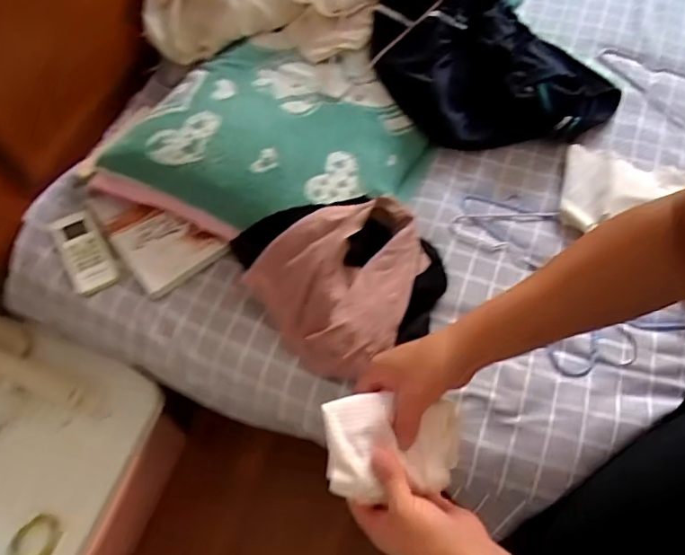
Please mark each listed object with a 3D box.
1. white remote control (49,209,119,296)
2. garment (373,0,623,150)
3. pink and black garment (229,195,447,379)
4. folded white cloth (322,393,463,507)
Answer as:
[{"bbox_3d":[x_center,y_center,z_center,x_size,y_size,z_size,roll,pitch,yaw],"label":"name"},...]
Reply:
[{"bbox_3d":[-0.372,-0.038,0.727,0.053,0.019,0.131,-31,64,-12],"label":"white remote control"},{"bbox_3d":[0.241,-0.371,0.807,0.379,0.134,0.309,-1,61,4],"label":"garment"},{"bbox_3d":[0.005,-0.013,0.661,0.229,0.087,0.227,-2,61,3],"label":"pink and black garment"},{"bbox_3d":[0.045,0.146,0.450,0.117,0.029,0.085,-6,61,1],"label":"folded white cloth"}]

